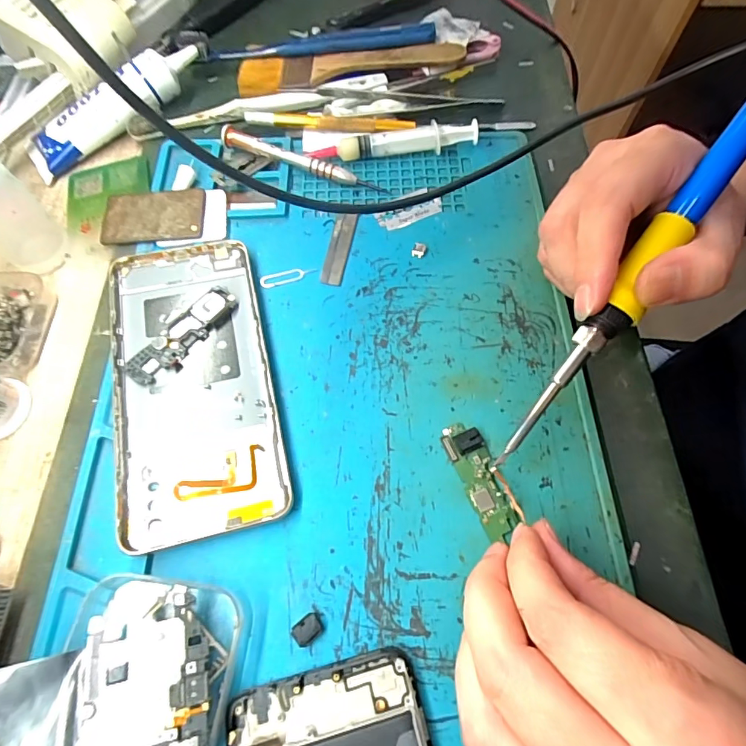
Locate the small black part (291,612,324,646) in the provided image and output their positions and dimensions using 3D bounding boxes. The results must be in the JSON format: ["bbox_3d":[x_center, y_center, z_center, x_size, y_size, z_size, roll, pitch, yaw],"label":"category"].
[{"bbox_3d":[-0.027,0.106,0.182,0.012,0.004,0.009,-40,71,-16],"label":"small black part"}]

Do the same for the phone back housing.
[{"bbox_3d":[-0.092,0.001,0.226,0.075,0.014,0.159,-14,66,-5],"label":"phone back housing"}]

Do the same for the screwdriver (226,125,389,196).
[{"bbox_3d":[-0.045,-0.138,0.284,0.111,0.016,0.009,18,67,9],"label":"screwdriver"}]

